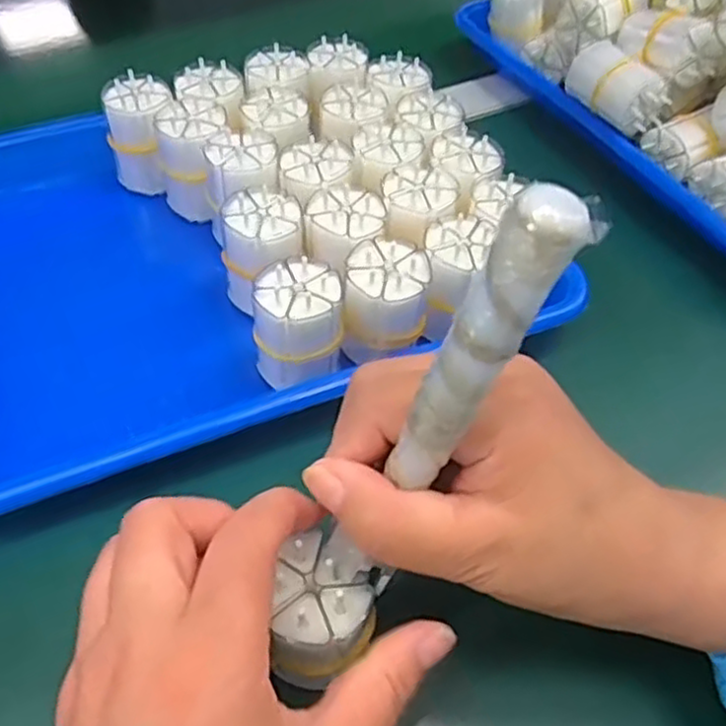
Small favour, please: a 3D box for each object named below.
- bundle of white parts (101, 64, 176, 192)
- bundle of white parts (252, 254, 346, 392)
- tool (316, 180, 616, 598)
[{"bbox_3d":[-0.125,-0.129,0.421,0.040,0.064,0.035,20,52,13],"label":"bundle of white parts"},{"bbox_3d":[-0.030,-0.017,0.334,0.037,0.054,0.035,-10,52,-11],"label":"bundle of white parts"},{"bbox_3d":[0.019,0.017,0.196,0.015,0.151,0.016,-5,49,-28],"label":"tool"}]

